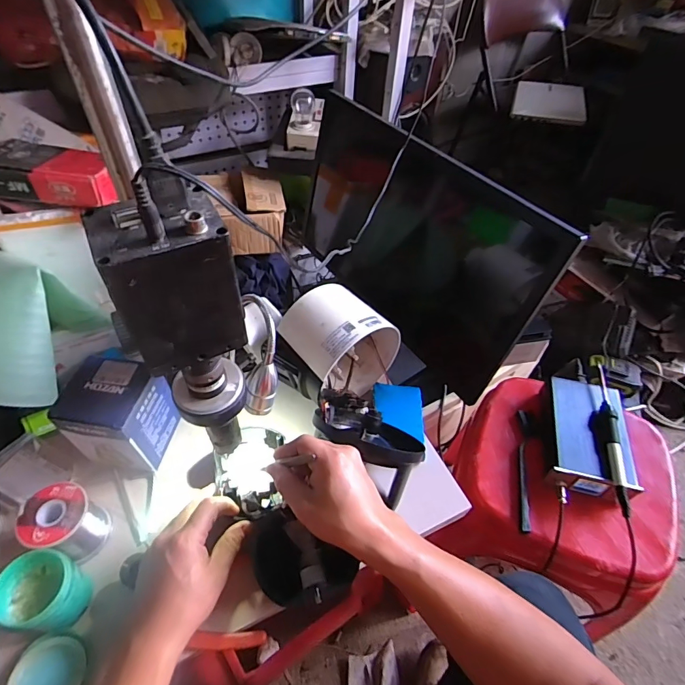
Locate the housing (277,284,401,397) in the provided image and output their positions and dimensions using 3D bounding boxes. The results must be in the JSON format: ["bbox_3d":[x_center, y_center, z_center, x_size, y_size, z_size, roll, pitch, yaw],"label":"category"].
[{"bbox_3d":[-0.004,0.004,0.566,0.132,0.134,0.102,-30,56,-25],"label":"housing"}]

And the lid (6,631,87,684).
[{"bbox_3d":[-0.267,0.300,0.378,0.055,0.016,0.060,1,49,-1],"label":"lid"}]

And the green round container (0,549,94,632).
[{"bbox_3d":[-0.284,0.238,0.399,0.064,0.060,0.059,1,49,-1],"label":"green round container"}]

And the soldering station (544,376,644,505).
[{"bbox_3d":[0.332,0.126,0.576,0.105,0.056,0.175,11,49,8],"label":"soldering station"}]

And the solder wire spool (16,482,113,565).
[{"bbox_3d":[-0.288,0.191,0.441,0.054,0.076,0.060,22,52,17],"label":"solder wire spool"}]

